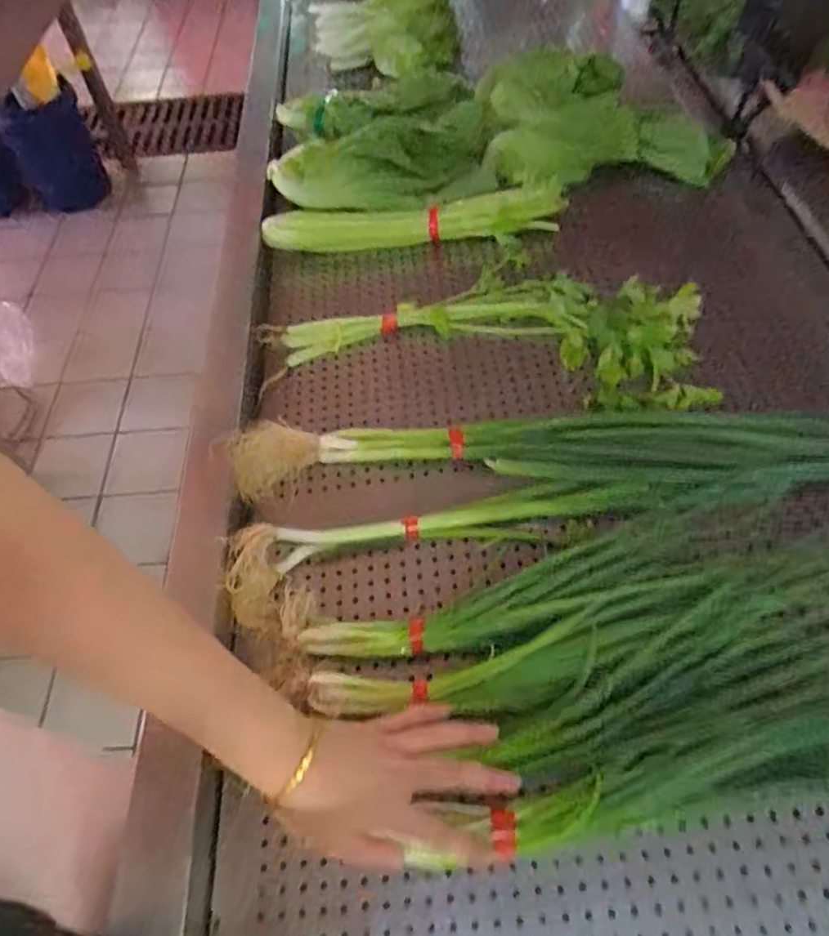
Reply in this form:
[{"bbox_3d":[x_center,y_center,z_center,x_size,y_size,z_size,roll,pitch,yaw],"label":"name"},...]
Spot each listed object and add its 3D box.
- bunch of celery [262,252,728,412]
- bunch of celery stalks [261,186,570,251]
[{"bbox_3d":[0.076,-0.170,0.708,0.496,0.062,0.195,11,58,11],"label":"bunch of celery"},{"bbox_3d":[-0.007,-0.327,0.808,0.384,0.079,0.069,1,57,5],"label":"bunch of celery stalks"}]

